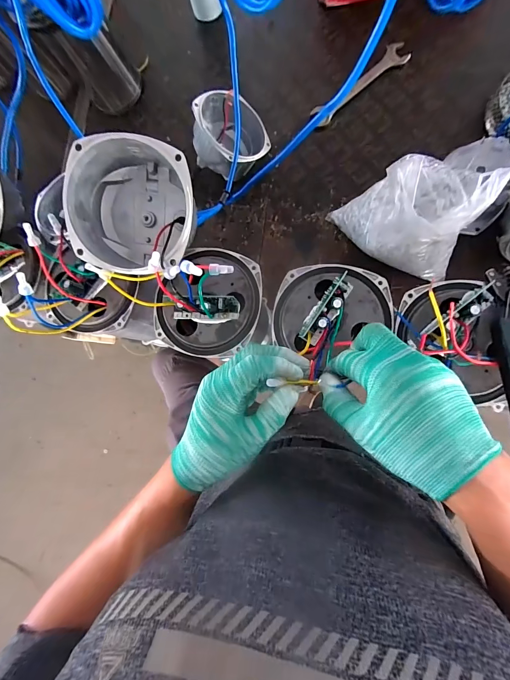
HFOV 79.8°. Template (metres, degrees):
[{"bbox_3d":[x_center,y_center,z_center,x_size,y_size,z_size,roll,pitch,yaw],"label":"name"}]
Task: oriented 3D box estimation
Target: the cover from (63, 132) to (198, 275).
[{"bbox_3d":[-0.129,-0.147,0.350,0.134,0.085,0.128,-1,103,4],"label":"cover"}]

